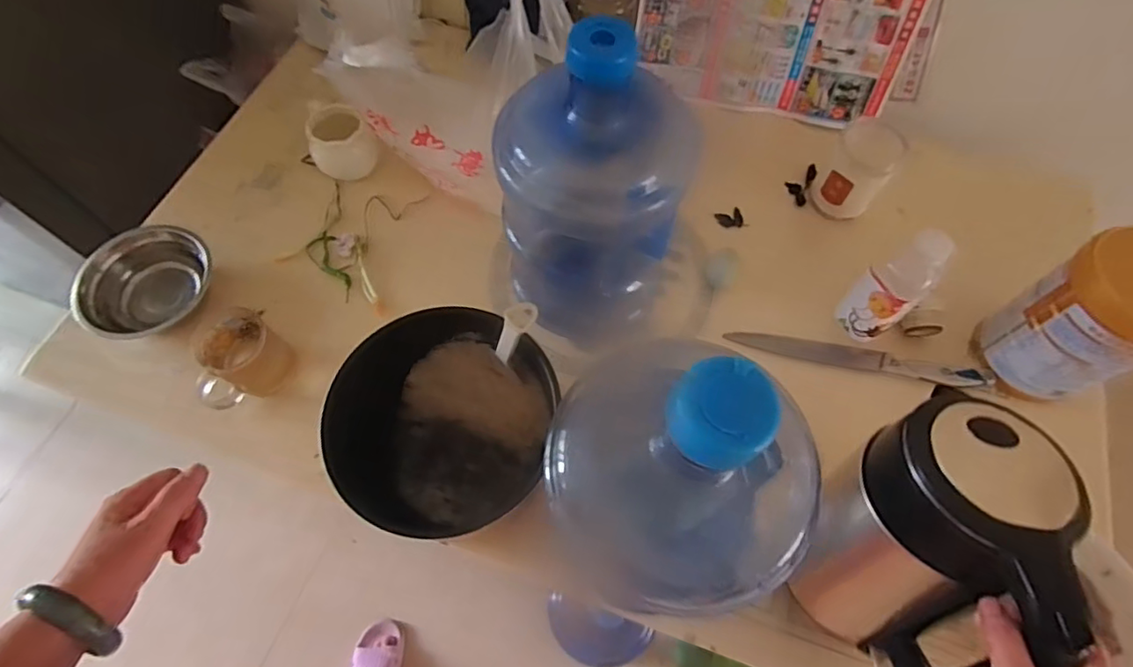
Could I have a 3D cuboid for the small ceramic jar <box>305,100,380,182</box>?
[{"bbox_3d":[-0.340,-0.289,0.845,0.092,0.074,0.105,-32,71,-12],"label":"small ceramic jar"}]

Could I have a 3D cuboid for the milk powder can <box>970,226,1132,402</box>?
[{"bbox_3d":[0.579,-0.015,0.631,0.124,0.203,0.127,0,68,1],"label":"milk powder can"}]

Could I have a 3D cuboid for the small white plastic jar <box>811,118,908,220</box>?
[{"bbox_3d":[0.401,-0.222,0.786,0.080,0.124,0.076,0,68,1],"label":"small white plastic jar"}]

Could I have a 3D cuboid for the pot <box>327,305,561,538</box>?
[{"bbox_3d":[-0.142,0.094,0.631,0.198,0.142,0.214,0,68,1],"label":"pot"}]

